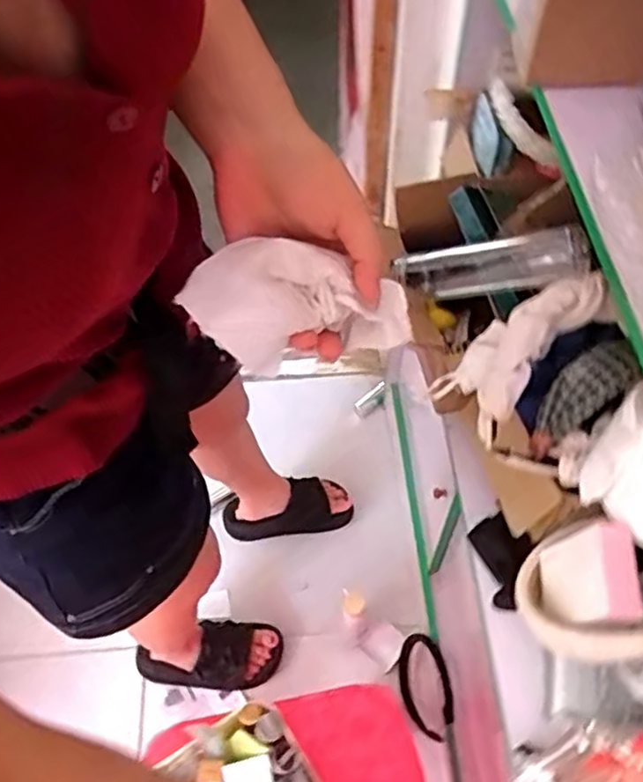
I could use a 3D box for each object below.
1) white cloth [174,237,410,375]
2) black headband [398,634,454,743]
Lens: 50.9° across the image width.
[{"bbox_3d":[-0.008,-0.046,0.371,0.125,0.044,0.062,2,54,-23],"label":"white cloth"},{"bbox_3d":[0.166,0.476,1.091,0.011,0.096,0.160,23,50,-37],"label":"black headband"}]

